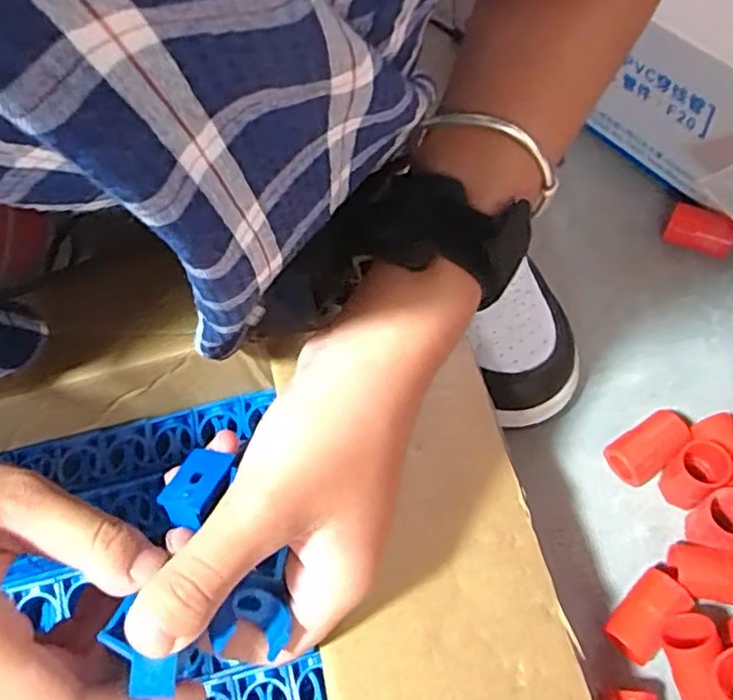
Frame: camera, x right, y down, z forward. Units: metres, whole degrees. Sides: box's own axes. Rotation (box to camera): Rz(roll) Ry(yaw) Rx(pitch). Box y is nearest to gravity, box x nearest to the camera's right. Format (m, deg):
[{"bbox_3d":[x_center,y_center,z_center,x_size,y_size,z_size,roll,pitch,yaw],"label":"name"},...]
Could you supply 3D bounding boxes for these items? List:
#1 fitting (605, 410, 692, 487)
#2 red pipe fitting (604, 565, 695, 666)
[{"bbox_3d":[0.145,0.050,0.345,0.037,0.024,0.024,-33,60,-18],"label":"fitting"},{"bbox_3d":[0.128,0.123,0.308,0.037,0.025,0.021,-39,62,-21],"label":"red pipe fitting"}]

